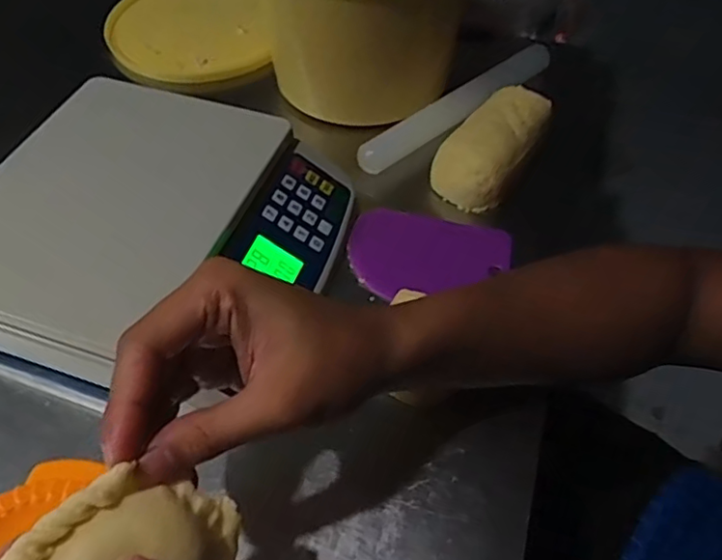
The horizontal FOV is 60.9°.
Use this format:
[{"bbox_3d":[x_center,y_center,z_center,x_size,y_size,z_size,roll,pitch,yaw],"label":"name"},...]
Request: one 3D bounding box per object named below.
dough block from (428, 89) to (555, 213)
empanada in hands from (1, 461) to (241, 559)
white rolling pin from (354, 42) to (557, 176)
[{"bbox_3d":[0.102,-0.111,0.480,0.057,0.036,0.114,28,70,25],"label":"dough block"},{"bbox_3d":[-0.086,0.099,0.218,0.089,0.027,0.053,-28,85,-45],"label":"empanada in hands"},{"bbox_3d":[0.091,-0.152,0.524,0.219,0.021,0.031,-33,59,-23],"label":"white rolling pin"}]

